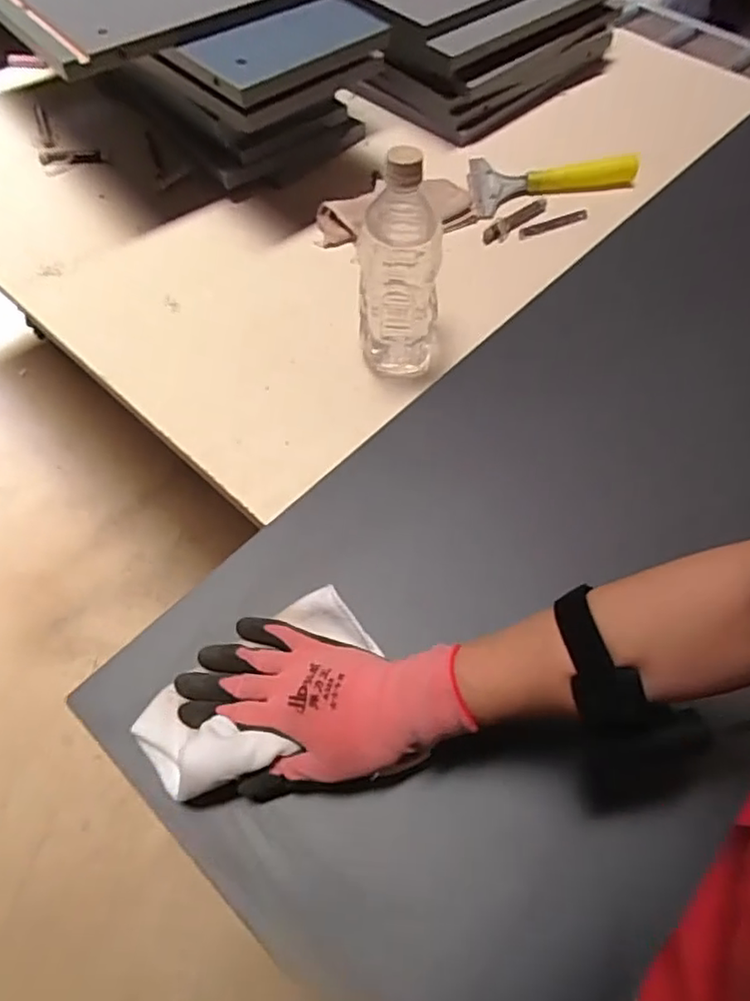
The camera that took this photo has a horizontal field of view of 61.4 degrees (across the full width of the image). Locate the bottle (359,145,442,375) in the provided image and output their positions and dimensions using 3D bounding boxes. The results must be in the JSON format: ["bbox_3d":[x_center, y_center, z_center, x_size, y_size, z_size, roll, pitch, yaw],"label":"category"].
[{"bbox_3d":[0.025,-0.202,0.564,0.080,0.195,0.074,4,57,0],"label":"bottle"}]

